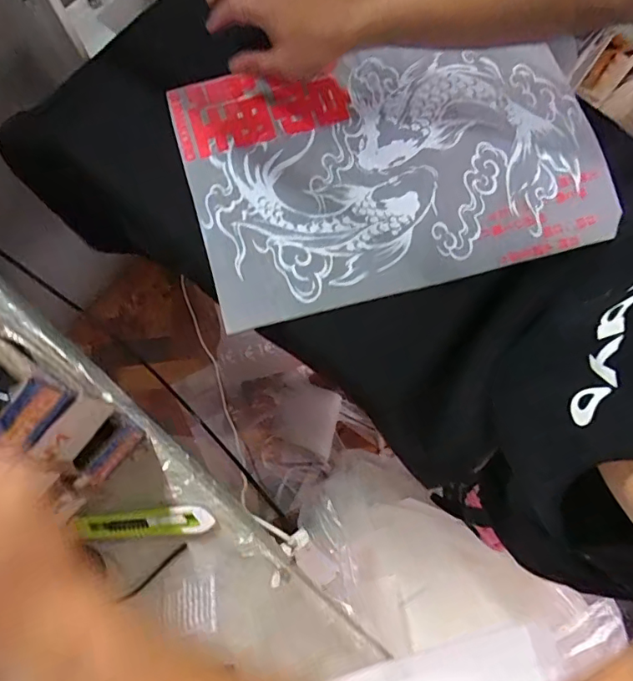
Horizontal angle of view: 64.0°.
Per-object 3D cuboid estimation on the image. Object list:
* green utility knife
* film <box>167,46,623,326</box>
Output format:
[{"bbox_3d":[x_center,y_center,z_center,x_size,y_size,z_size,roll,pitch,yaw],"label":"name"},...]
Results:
[{"bbox_3d":[-0.184,0.197,0.546,0.141,0.011,0.030,-5,75,-2],"label":"green utility knife"},{"bbox_3d":[0.082,-0.180,0.526,0.417,0.011,0.265,-14,76,-4],"label":"film"}]

